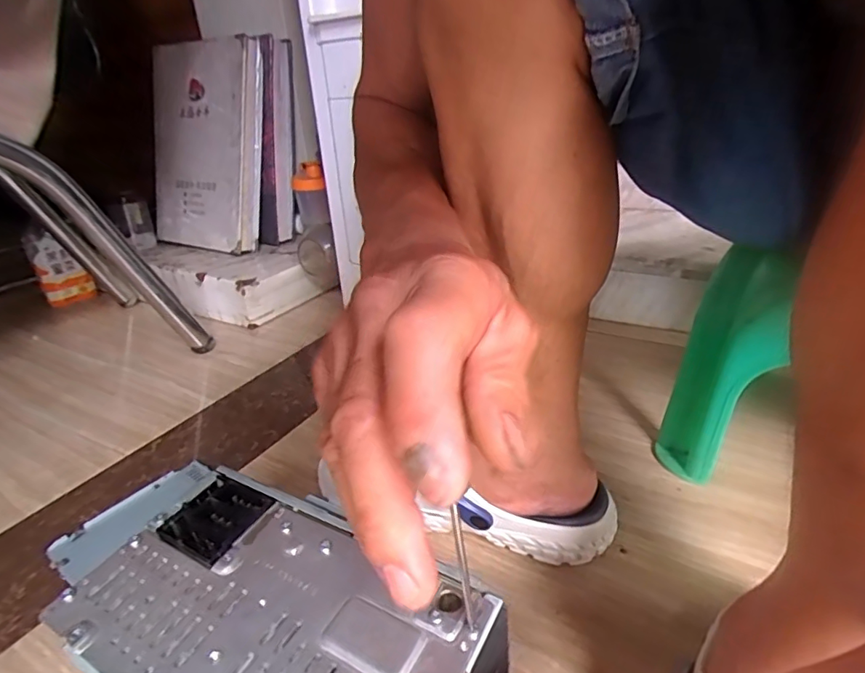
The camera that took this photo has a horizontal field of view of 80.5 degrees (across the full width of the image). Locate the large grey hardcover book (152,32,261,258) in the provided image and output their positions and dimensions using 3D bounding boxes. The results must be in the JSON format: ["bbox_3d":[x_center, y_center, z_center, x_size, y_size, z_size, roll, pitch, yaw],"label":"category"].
[{"bbox_3d":[-0.491,-0.401,1.076,0.290,0.413,0.049,11,10,26],"label":"large grey hardcover book"}]

